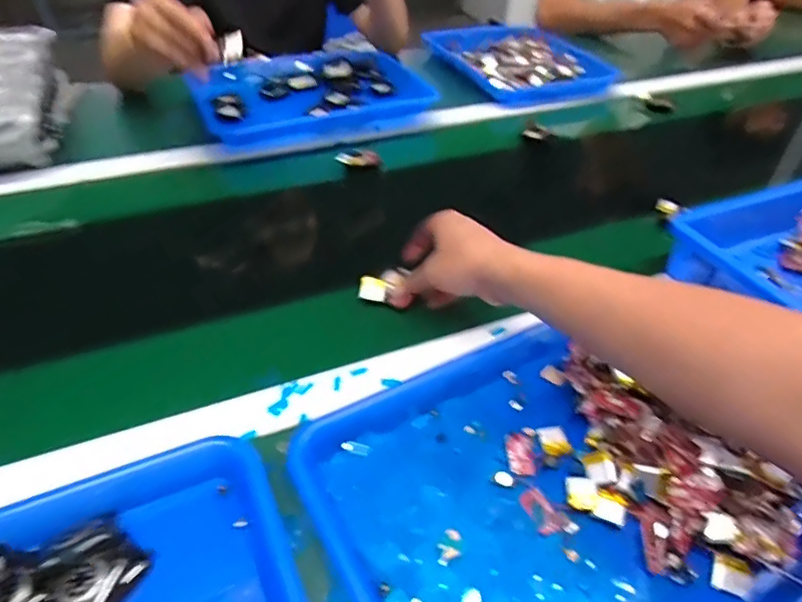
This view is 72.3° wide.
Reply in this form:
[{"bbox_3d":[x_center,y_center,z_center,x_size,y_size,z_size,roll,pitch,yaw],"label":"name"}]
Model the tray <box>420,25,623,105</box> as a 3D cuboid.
[{"bbox_3d":[0.210,-0.445,1.004,0.260,0.058,0.301,-9,44,-14],"label":"tray"}]

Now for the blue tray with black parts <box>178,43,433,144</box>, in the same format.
[{"bbox_3d":[-0.140,-0.325,0.833,0.330,0.032,0.232,-14,45,-18],"label":"blue tray with black parts"}]

